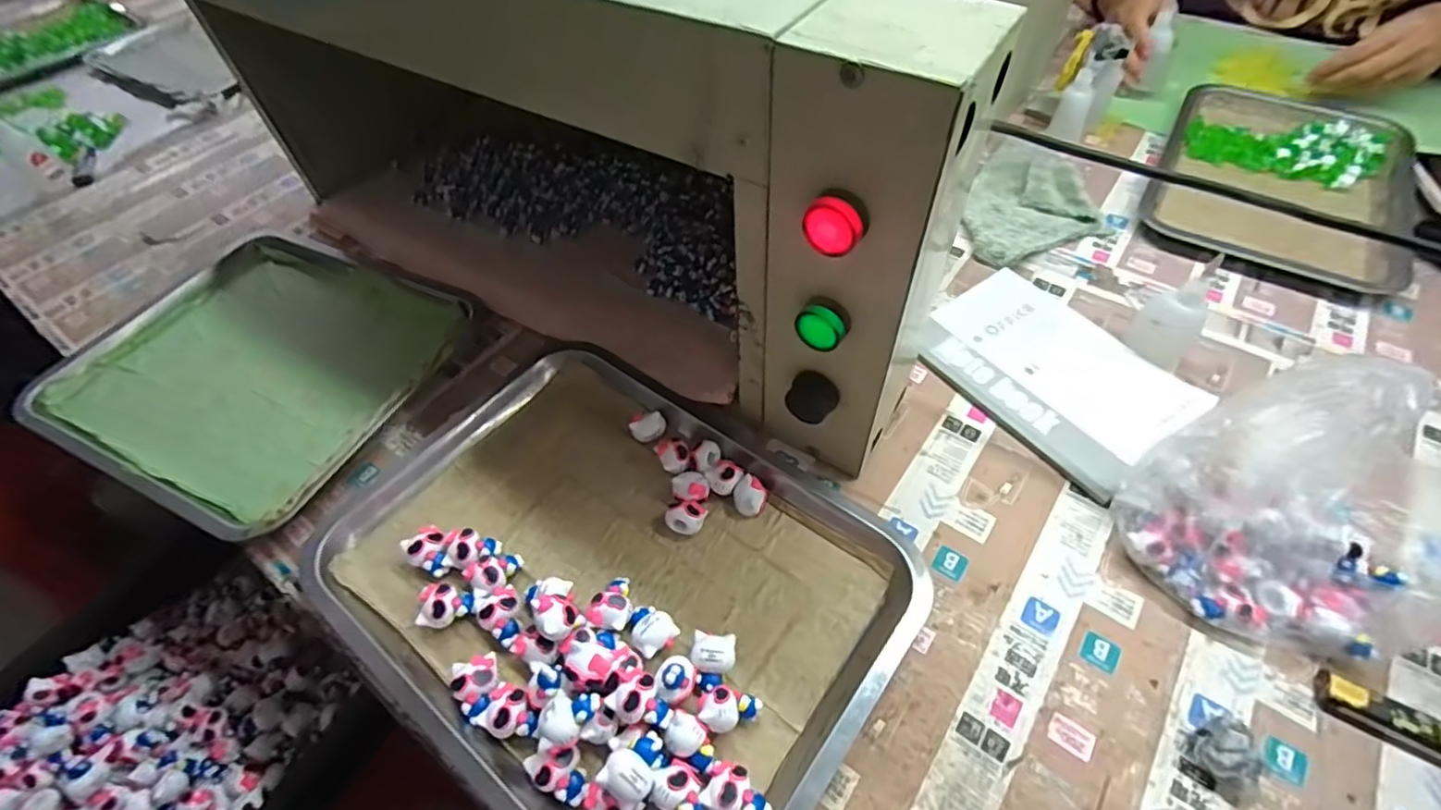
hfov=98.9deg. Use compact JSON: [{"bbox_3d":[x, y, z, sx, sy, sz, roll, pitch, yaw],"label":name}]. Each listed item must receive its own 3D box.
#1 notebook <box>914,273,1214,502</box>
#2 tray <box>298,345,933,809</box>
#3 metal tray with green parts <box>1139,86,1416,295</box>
[{"bbox_3d":[0.265,-0.028,0.502,0.138,0.014,0.192,-31,58,-21],"label":"notebook"},{"bbox_3d":[-0.074,0.106,0.401,0.359,0.035,0.272,29,58,22],"label":"tray"},{"bbox_3d":[0.583,-0.243,0.643,0.216,0.035,0.298,27,57,21],"label":"metal tray with green parts"}]

